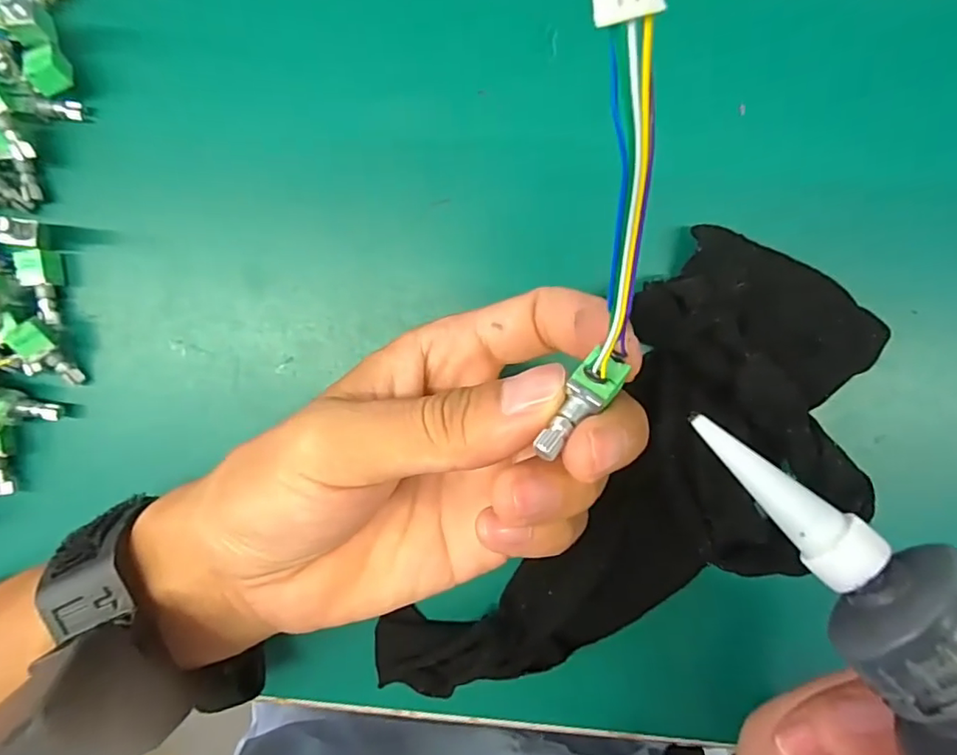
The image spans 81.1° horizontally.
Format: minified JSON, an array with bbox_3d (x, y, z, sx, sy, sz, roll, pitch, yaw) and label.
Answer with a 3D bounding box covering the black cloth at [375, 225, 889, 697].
[{"bbox_3d":[0.062,0.053,0.210,0.101,0.027,0.210,35,94,-1],"label":"black cloth"}]

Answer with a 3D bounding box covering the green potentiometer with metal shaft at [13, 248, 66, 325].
[{"bbox_3d":[-0.168,-0.035,0.216,0.012,0.009,0.028,-1,94,2],"label":"green potentiometer with metal shaft"}]

